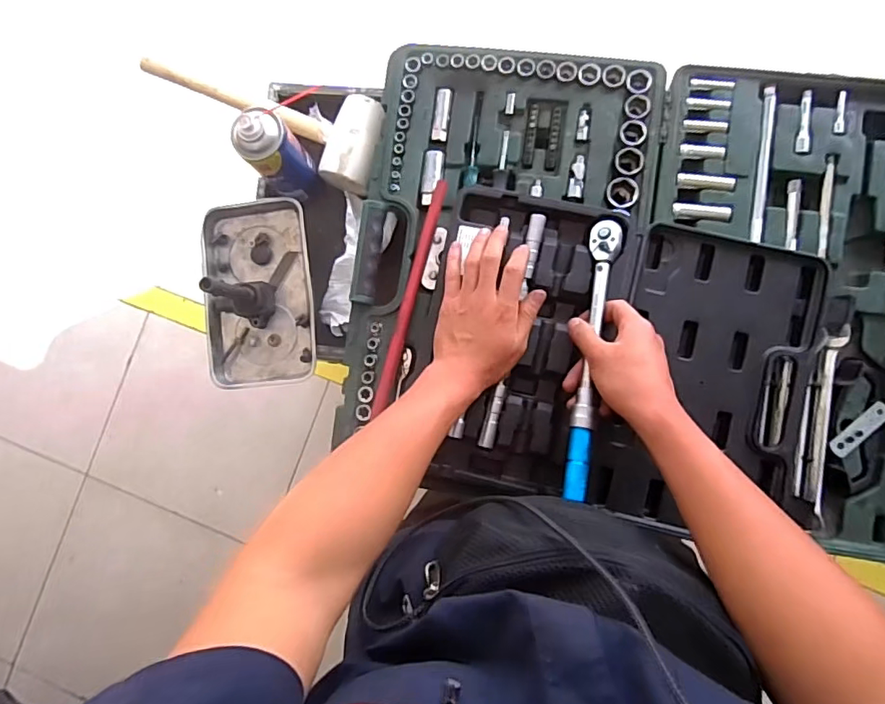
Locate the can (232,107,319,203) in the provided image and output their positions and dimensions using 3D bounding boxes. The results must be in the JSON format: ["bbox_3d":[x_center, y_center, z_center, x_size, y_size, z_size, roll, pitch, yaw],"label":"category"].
[{"bbox_3d":[-0.203,-0.242,0.649,0.060,0.147,0.059,0,87,5],"label":"can"}]

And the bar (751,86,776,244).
[{"bbox_3d":[0.376,-0.220,0.610,0.014,0.013,0.186,7,87,6],"label":"bar"}]

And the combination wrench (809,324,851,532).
[{"bbox_3d":[0.437,0.087,0.595,0.025,0.014,0.230,8,87,6],"label":"combination wrench"}]

